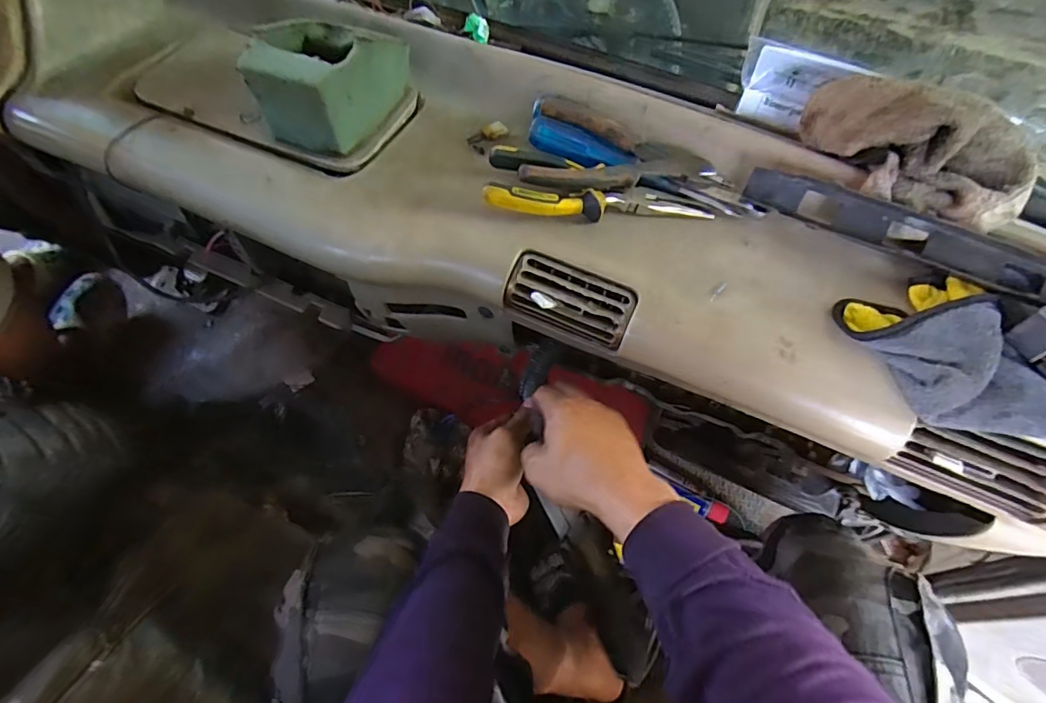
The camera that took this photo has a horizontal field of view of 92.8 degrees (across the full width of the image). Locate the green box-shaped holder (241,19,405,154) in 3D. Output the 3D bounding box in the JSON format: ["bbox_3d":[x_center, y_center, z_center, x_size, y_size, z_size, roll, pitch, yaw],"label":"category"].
[{"bbox_3d":[-0.182,-0.259,0.472,0.093,0.080,0.118,25,62,13],"label":"green box-shaped holder"}]

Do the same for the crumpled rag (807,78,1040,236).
[{"bbox_3d":[0.318,-0.165,0.395,0.182,0.062,0.071,28,62,15],"label":"crumpled rag"}]

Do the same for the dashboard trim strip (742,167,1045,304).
[{"bbox_3d":[0.333,-0.084,0.396,0.309,0.030,0.034,29,63,15],"label":"dashboard trim strip"}]

